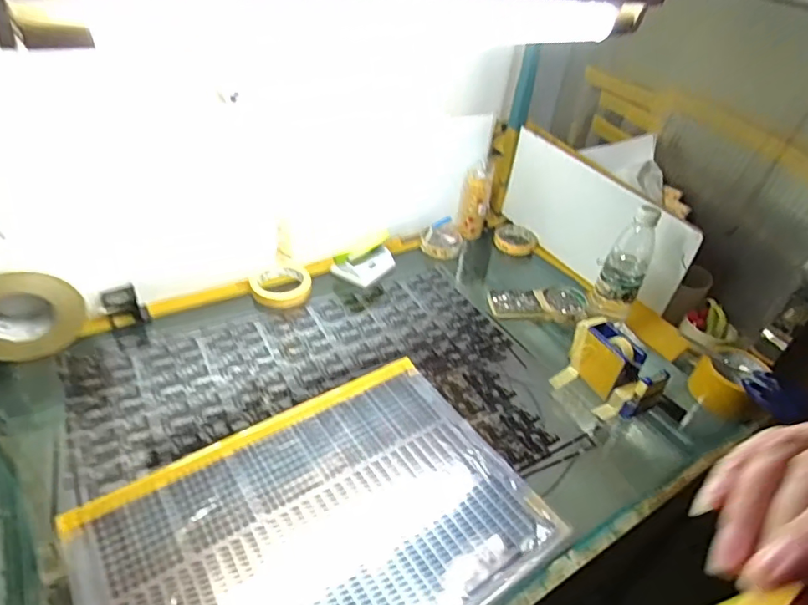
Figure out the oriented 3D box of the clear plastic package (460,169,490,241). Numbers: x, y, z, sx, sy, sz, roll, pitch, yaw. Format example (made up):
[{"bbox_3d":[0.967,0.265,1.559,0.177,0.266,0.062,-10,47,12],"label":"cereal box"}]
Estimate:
[{"bbox_3d":[0.144,-0.199,1.045,0.057,0.133,0.038,9,38,4],"label":"clear plastic package"}]

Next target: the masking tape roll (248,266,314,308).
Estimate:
[{"bbox_3d":[-0.205,-0.030,0.858,0.098,0.020,0.103,4,38,-3],"label":"masking tape roll"}]

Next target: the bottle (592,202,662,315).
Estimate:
[{"bbox_3d":[0.345,-0.059,0.791,0.063,0.183,0.059,24,41,21],"label":"bottle"}]

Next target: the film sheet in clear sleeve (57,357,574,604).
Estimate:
[{"bbox_3d":[-0.085,0.242,0.557,0.449,0.006,0.320,-21,45,-31],"label":"film sheet in clear sleeve"}]

